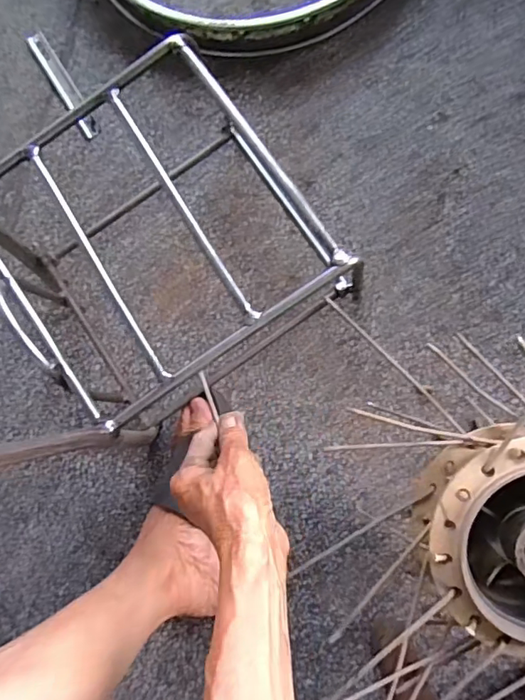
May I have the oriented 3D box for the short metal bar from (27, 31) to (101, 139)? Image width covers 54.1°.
[{"bbox_3d":[-0.255,-0.341,0.657,0.024,0.010,0.166,-33,81,3],"label":"short metal bar"}]

